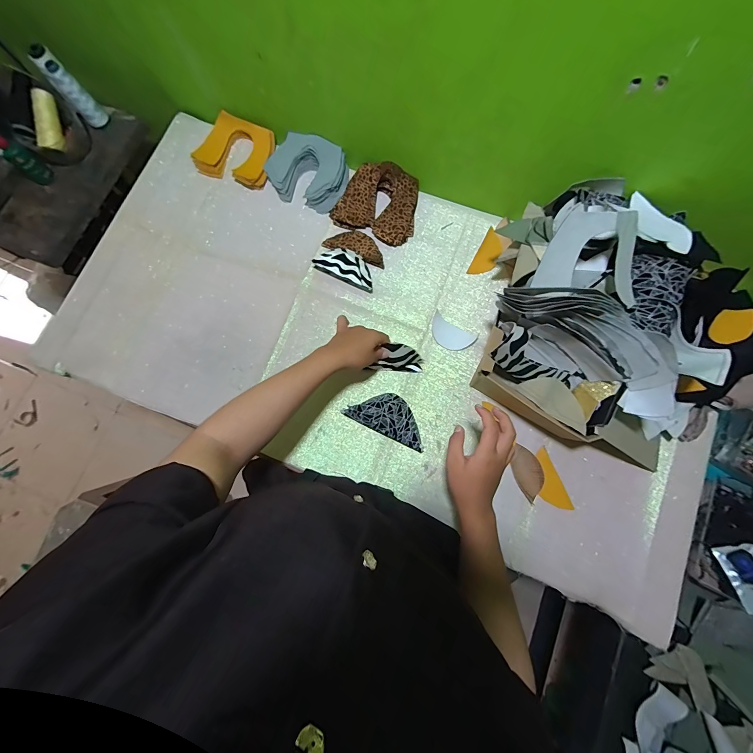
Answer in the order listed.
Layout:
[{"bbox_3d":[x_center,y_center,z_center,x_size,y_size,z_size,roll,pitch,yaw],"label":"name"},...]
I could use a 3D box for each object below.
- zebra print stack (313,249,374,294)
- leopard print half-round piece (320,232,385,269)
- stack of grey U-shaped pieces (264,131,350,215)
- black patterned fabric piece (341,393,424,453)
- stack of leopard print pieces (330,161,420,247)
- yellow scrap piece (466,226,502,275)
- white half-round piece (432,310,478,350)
[{"bbox_3d":[-0.056,-0.212,0.630,0.119,0.035,0.053,25,80,6],"label":"zebra print stack"},{"bbox_3d":[-0.040,-0.259,0.648,0.129,0.018,0.055,21,80,5],"label":"leopard print half-round piece"},{"bbox_3d":[-0.140,-0.413,0.662,0.164,0.053,0.119,22,80,6],"label":"stack of grey U-shaped pieces"},{"bbox_3d":[0.023,0.069,0.580,0.144,0.024,0.070,25,80,6],"label":"black patterned fabric piece"},{"bbox_3d":[0.005,-0.347,0.652,0.163,0.045,0.138,23,80,6],"label":"stack of leopard print pieces"},{"bbox_3d":[0.217,-0.238,0.636,0.043,0.007,0.094,27,95,14],"label":"yellow scrap piece"},{"bbox_3d":[0.138,-0.079,0.615,0.087,0.009,0.049,34,81,8],"label":"white half-round piece"}]

